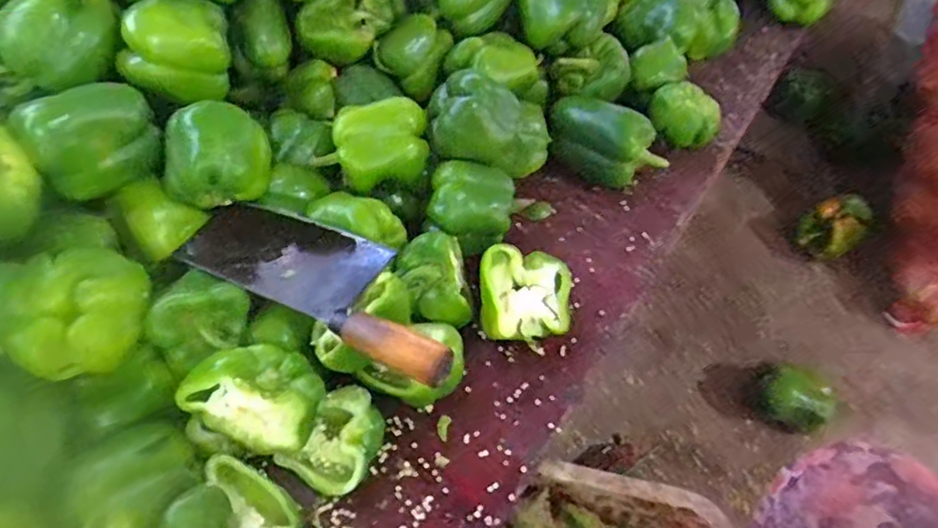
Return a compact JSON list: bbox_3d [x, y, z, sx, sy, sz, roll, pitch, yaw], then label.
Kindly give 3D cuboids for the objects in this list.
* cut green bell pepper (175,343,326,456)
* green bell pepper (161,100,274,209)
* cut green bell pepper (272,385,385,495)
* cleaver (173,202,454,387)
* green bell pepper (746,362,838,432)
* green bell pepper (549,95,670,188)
[{"bbox_3d":[-0.170,0.101,0.491,0.102,0.066,0.073,17,55,17],"label":"cut green bell pepper"},{"bbox_3d":[-0.232,-0.099,0.555,0.088,0.079,0.070,-5,51,0],"label":"green bell pepper"},{"bbox_3d":[-0.109,0.148,0.515,0.072,0.041,0.079,-2,51,2],"label":"cut green bell pepper"},{"bbox_3d":[-0.117,0.007,0.508,0.271,0.036,0.095,25,57,22],"label":"cleaver"},{"bbox_3d":[0.424,0.169,0.802,0.101,0.073,0.075,24,57,21],"label":"green bell pepper"},{"bbox_3d":[0.151,-0.138,0.694,0.139,0.080,0.067,30,59,25],"label":"green bell pepper"}]

